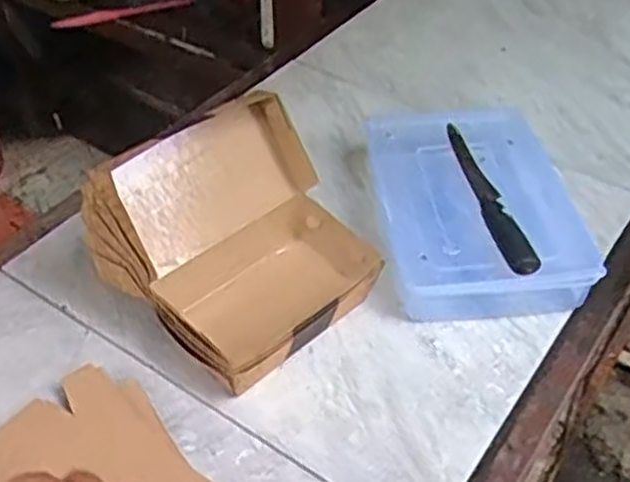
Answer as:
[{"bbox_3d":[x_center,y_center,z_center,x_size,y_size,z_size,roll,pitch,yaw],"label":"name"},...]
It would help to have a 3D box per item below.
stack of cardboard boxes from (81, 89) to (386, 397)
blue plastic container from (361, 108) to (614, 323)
[{"bbox_3d":[-0.066,-0.003,0.694,0.195,0.164,0.197,-33,51,-30],"label":"stack of cardboard boxes"},{"bbox_3d":[0.165,-0.041,0.800,0.192,0.055,0.271,-4,43,-3],"label":"blue plastic container"}]

